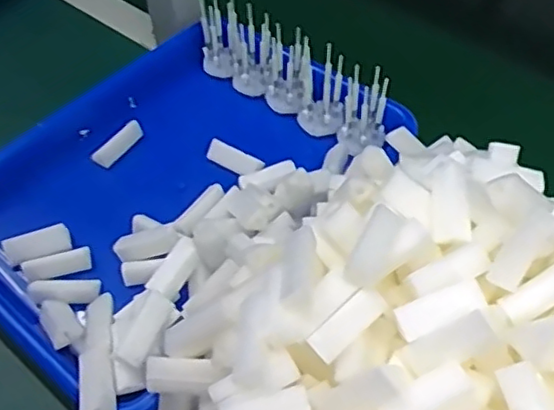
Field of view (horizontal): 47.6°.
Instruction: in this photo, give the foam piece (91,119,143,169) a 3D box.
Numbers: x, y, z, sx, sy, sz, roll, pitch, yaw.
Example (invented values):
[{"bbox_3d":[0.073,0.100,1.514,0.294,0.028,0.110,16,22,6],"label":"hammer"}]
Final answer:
[{"bbox_3d":[-0.134,-0.052,0.532,0.009,0.017,0.050,24,56,19],"label":"foam piece"}]

